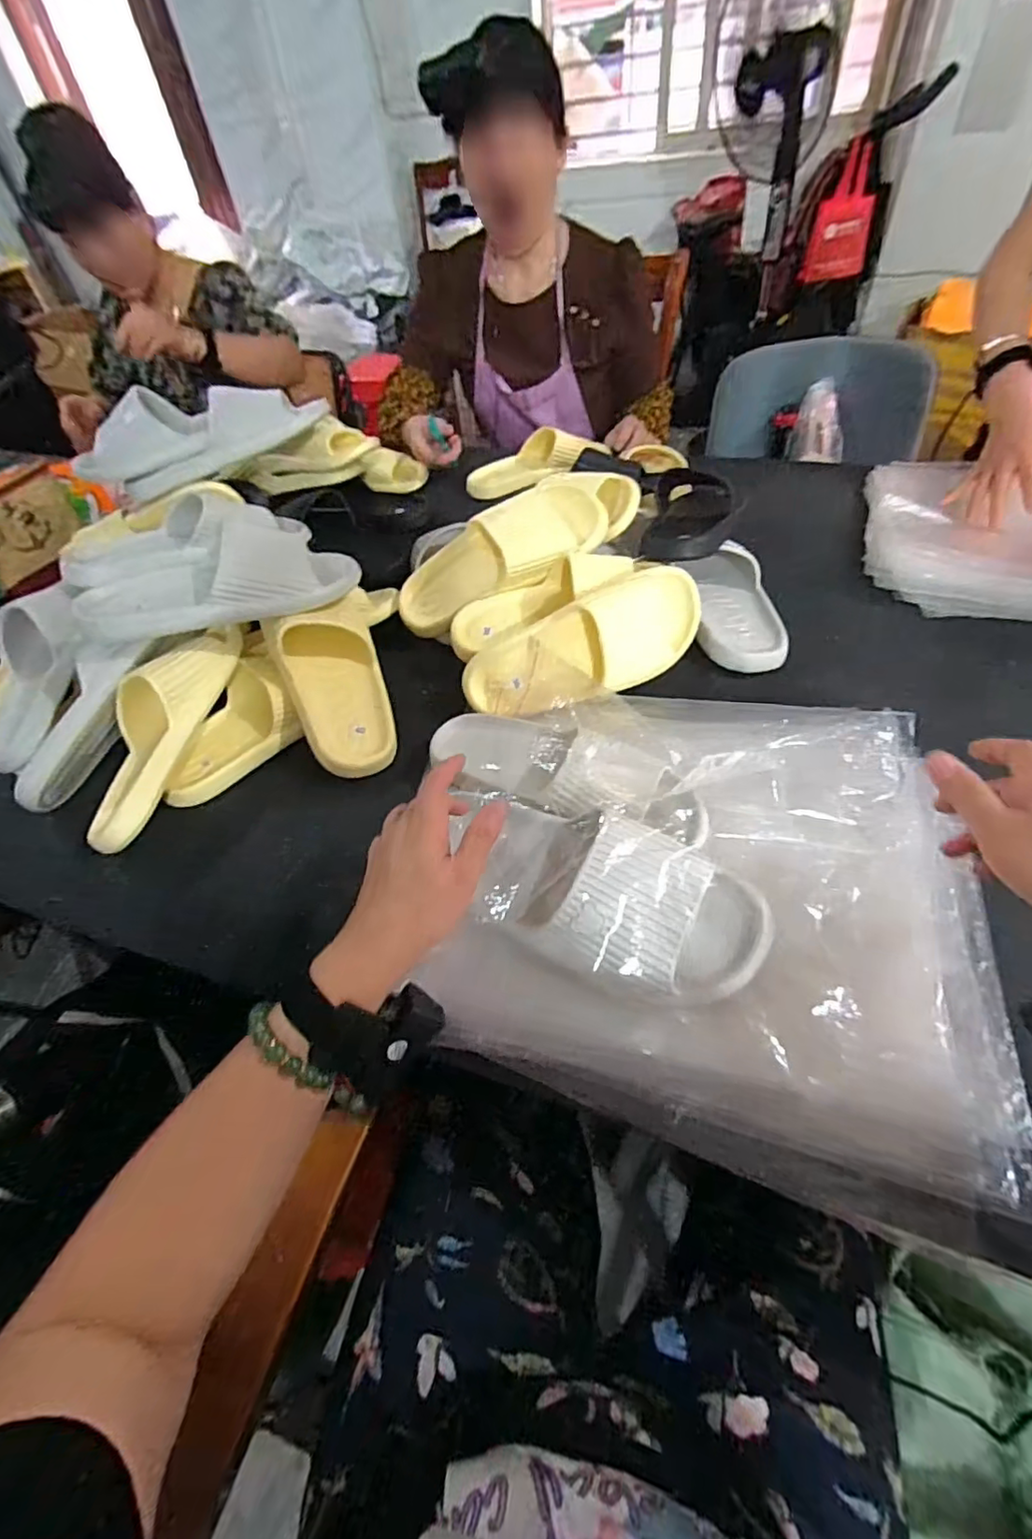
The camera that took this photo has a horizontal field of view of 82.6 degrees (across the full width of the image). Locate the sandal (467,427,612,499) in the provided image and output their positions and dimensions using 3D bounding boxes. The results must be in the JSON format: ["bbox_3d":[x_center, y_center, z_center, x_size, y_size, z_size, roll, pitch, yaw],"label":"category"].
[{"bbox_3d":[0.030,-0.521,0.972,0.235,0.064,0.110,-14,50,-5],"label":"sandal"}]

